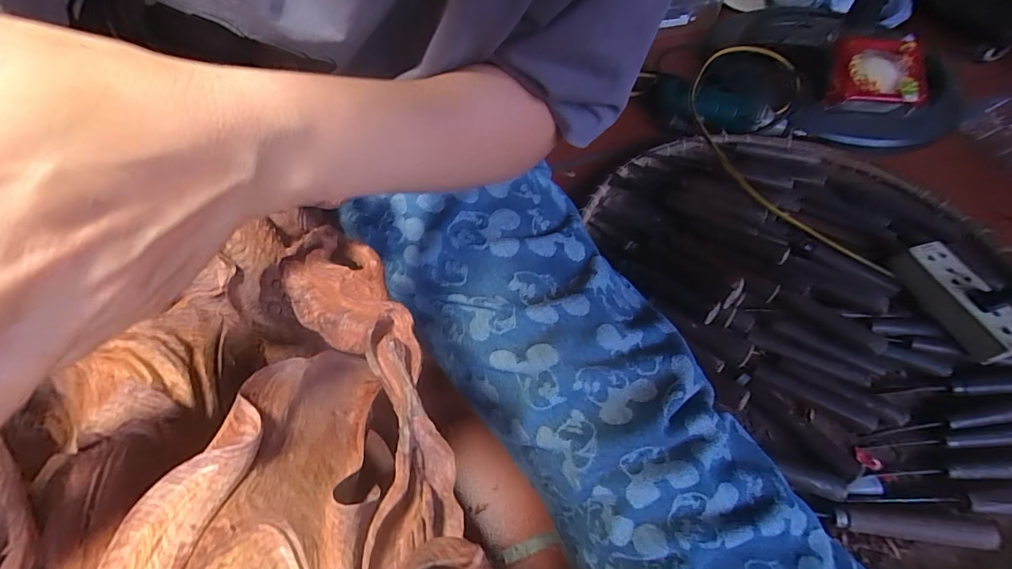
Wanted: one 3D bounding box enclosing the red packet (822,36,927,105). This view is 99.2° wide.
[{"bbox_3d":[0.499,-0.281,0.581,0.108,0.028,0.097,13,79,15],"label":"red packet"}]

